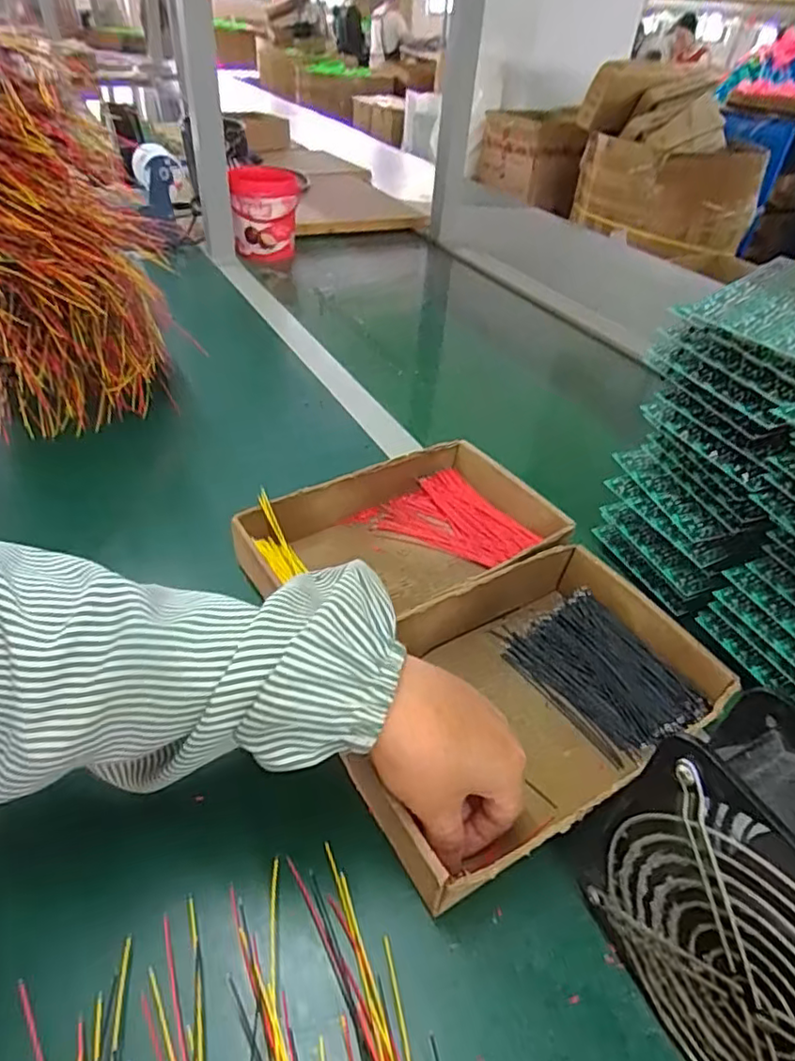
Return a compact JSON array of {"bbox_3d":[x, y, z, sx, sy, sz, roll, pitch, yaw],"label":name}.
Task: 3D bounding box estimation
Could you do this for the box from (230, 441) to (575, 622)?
[{"bbox_3d":[0.009,0.009,0.486,0.239,0.048,0.153,-22,47,-29],"label":"box"}]

